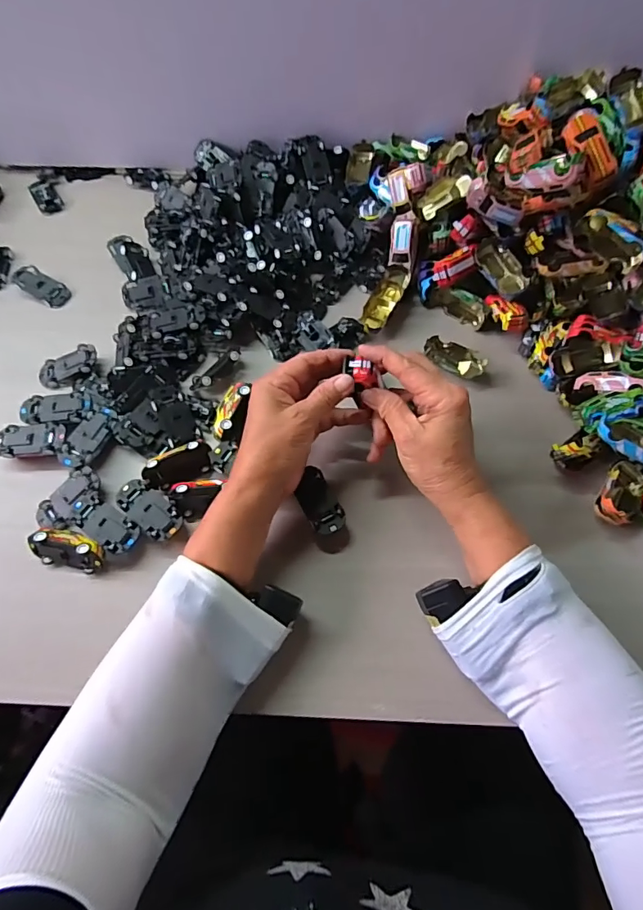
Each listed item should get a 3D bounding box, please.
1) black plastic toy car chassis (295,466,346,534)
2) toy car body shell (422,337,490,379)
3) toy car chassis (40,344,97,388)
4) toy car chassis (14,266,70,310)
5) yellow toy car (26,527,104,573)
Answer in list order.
[{"bbox_3d":[-0.003,0.042,0.398,0.028,0.020,0.060,-25,67,-10],"label":"black plastic toy car chassis"},{"bbox_3d":[0.136,-0.099,0.477,0.063,0.016,0.033,40,72,17],"label":"toy car body shell"},{"bbox_3d":[-0.261,-0.091,0.475,0.060,0.010,0.031,-25,67,3],"label":"toy car chassis"},{"bbox_3d":[-0.320,-0.192,0.528,0.067,0.010,0.030,30,69,0],"label":"toy car chassis"},{"bbox_3d":[-0.210,0.079,0.388,0.060,0.035,0.020,14,37,4],"label":"yellow toy car"}]

